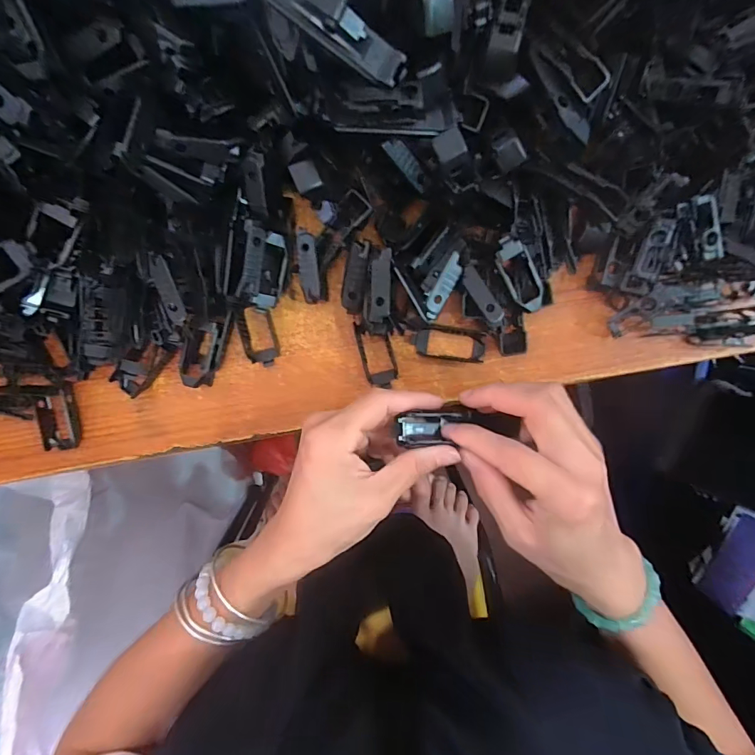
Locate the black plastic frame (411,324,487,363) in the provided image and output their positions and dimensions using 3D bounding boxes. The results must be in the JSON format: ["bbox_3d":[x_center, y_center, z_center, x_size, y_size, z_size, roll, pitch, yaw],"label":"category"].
[{"bbox_3d":[0.049,-0.024,0.288,0.050,0.009,0.022,7,91,1],"label":"black plastic frame"}]

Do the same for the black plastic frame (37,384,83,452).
[{"bbox_3d":[-0.223,0.029,0.291,0.022,0.012,0.044,-8,91,1],"label":"black plastic frame"}]

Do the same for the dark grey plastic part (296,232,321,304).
[{"bbox_3d":[-0.045,-0.072,0.275,0.013,0.006,0.044,-4,91,1],"label":"dark grey plastic part"}]

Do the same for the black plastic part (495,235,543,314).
[{"bbox_3d":[0.092,-0.066,0.267,0.021,0.005,0.050,-32,105,1],"label":"black plastic part"}]

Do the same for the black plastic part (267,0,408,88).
[{"bbox_3d":[-0.020,-0.169,0.196,0.079,0.015,0.017,24,92,-24],"label":"black plastic part"}]

